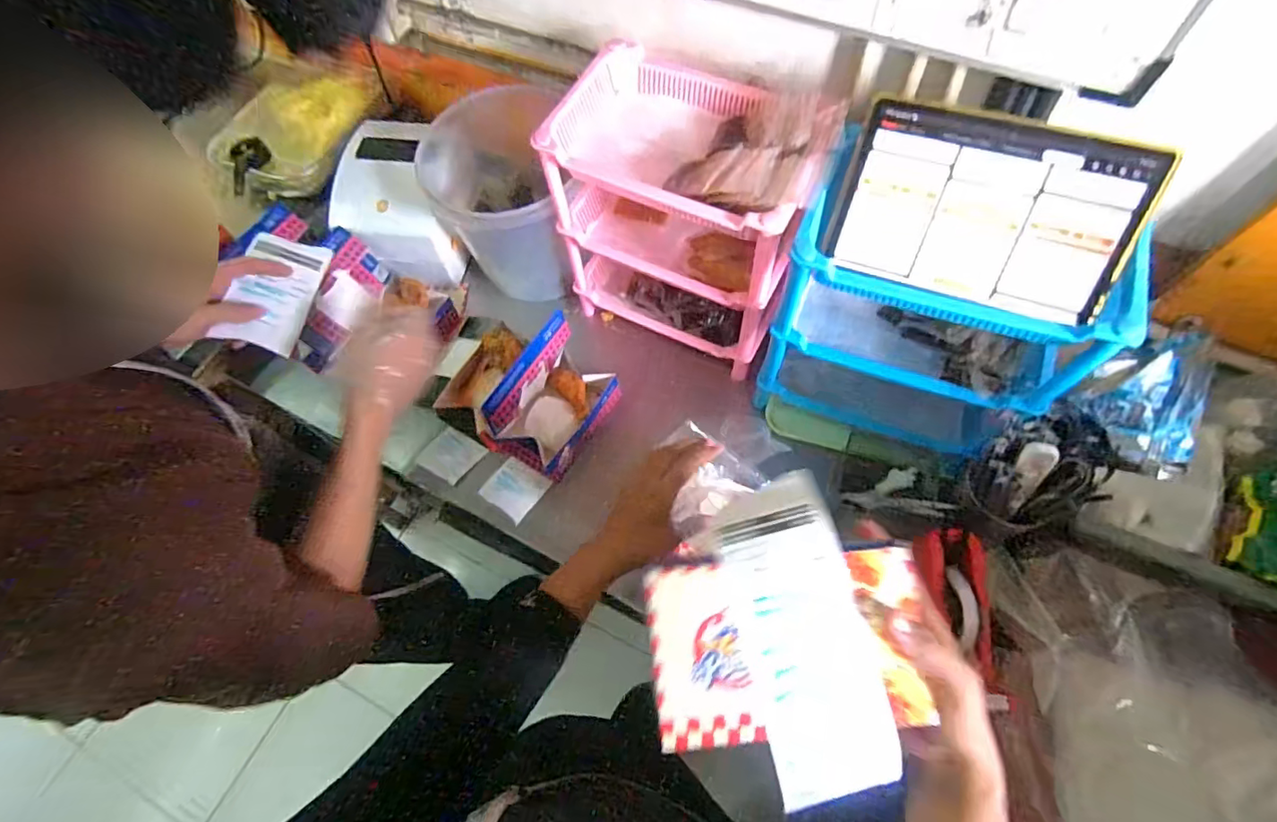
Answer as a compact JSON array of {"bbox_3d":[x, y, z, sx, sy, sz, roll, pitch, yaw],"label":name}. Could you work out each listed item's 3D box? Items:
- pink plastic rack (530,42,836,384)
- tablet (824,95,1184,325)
[{"bbox_3d":[0.070,-0.256,0.767,0.314,0.328,0.199,24,68,14],"label":"pink plastic rack"},{"bbox_3d":[0.327,-0.191,0.525,0.252,0.154,0.009,19,23,14],"label":"tablet"}]

